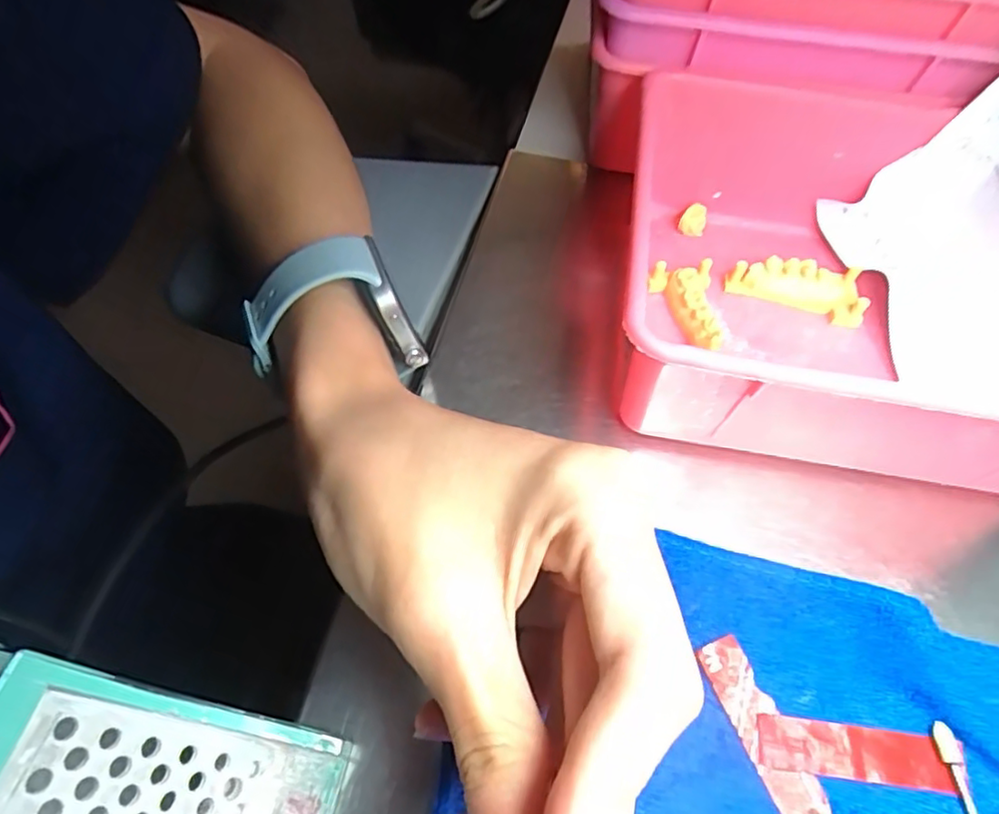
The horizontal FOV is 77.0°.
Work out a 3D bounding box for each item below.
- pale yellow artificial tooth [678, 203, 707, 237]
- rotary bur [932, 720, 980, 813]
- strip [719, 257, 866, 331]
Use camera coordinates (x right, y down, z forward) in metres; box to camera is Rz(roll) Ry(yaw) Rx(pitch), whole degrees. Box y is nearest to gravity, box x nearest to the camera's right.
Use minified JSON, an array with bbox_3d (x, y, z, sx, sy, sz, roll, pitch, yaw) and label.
[{"bbox_3d":[0.088,-0.085,0.286,0.011,0.014,0.009,21,60,9],"label":"pale yellow artificial tooth"},{"bbox_3d":[0.130,0.112,0.171,0.006,0.004,0.047,-3,59,-6],"label":"rotary bur"},{"bbox_3d":[0.125,-0.050,0.265,0.054,0.016,0.019,11,59,3],"label":"strip"}]

